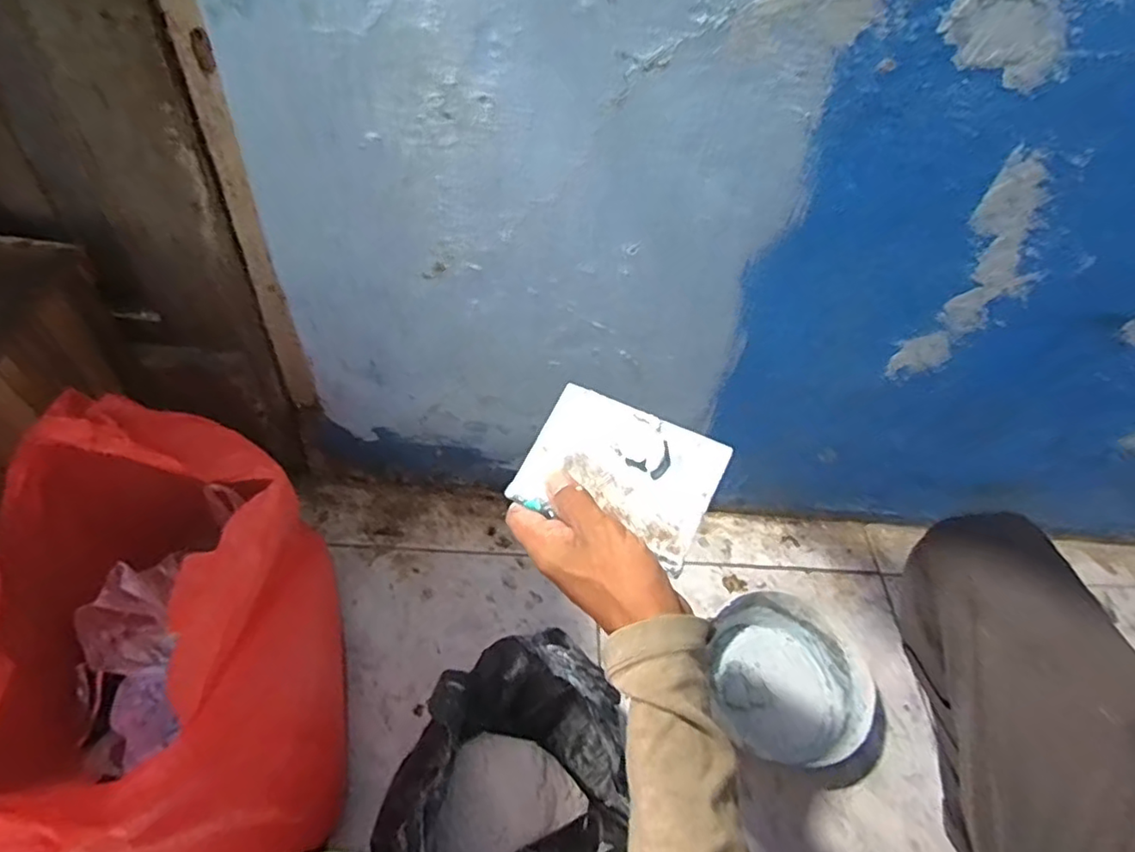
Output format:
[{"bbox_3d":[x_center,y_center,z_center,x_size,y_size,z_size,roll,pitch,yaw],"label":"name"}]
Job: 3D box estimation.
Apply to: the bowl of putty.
[{"bbox_3d":[0.249,0.296,0.714,0.170,0.065,0.194,-30,62,-25],"label":"bowl of putty"}]

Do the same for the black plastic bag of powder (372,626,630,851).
[{"bbox_3d":[-0.044,0.326,0.555,0.211,0.199,0.222,33,57,18],"label":"black plastic bag of powder"}]

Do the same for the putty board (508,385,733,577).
[{"bbox_3d":[0.033,0.028,0.395,0.118,0.006,0.085,23,75,17],"label":"putty board"}]

